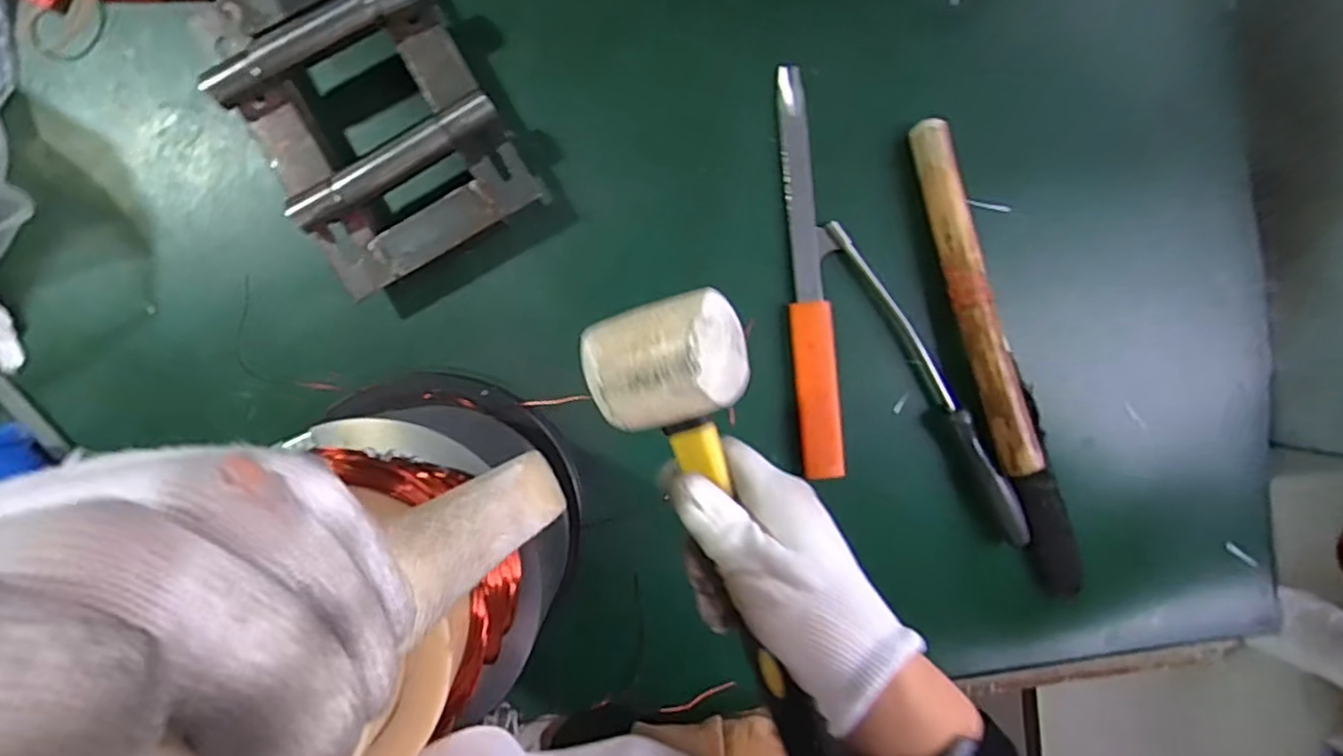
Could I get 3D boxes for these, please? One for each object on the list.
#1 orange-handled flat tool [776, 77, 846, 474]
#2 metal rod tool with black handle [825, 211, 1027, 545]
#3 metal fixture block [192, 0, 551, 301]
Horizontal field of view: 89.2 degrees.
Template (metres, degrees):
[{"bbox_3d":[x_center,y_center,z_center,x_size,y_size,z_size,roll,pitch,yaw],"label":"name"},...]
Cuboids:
[{"bbox_3d":[0.089,-0.068,0.451,0.027,0.017,0.267,-6,93,-3],"label":"orange-handled flat tool"},{"bbox_3d":[0.174,0.004,0.447,0.019,0.017,0.246,-31,94,-1],"label":"metal rod tool with black handle"},{"bbox_3d":[-0.188,-0.165,0.423,0.134,0.052,0.194,-31,94,-1],"label":"metal fixture block"}]

